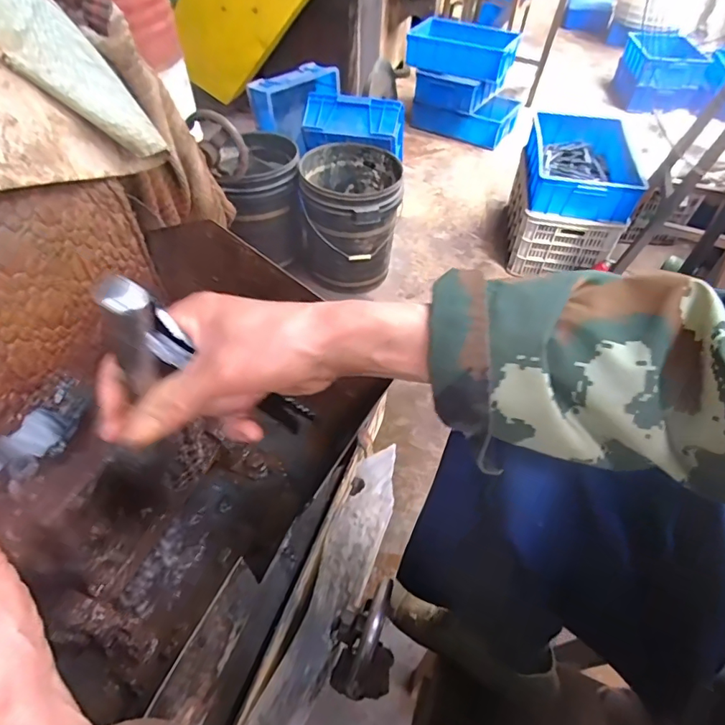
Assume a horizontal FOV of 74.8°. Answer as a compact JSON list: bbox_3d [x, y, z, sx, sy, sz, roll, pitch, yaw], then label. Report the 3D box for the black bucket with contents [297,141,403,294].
[{"bbox_3d":[-0.053,-0.513,1.791,0.355,0.438,0.374,4,49,0],"label":"black bucket with contents"}]

